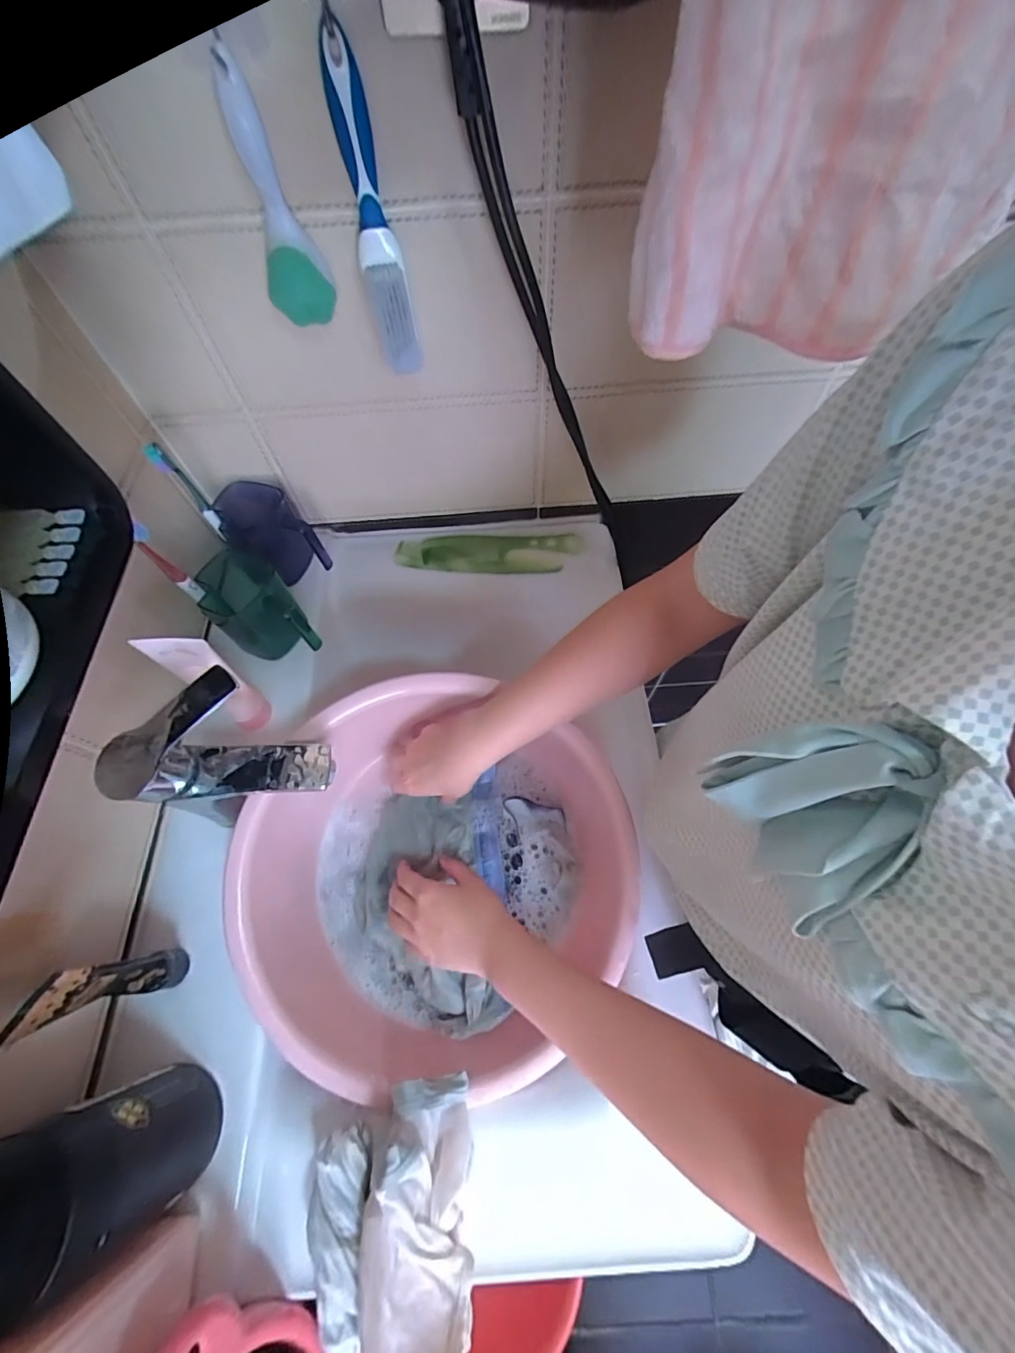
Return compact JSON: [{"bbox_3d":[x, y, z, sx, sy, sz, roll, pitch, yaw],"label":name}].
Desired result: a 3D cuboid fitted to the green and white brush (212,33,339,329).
[{"bbox_3d":[-0.166,-0.331,0.344,0.047,0.137,0.027,-18,64,-7],"label":"green and white brush"}]

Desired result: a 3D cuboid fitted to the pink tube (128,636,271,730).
[{"bbox_3d":[-0.270,0.012,0.462,0.055,0.168,0.028,-18,64,-7],"label":"pink tube"}]

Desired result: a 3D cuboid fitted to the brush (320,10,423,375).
[{"bbox_3d":[-0.100,-0.336,0.367,0.033,0.186,0.046,-13,64,-5],"label":"brush"}]

